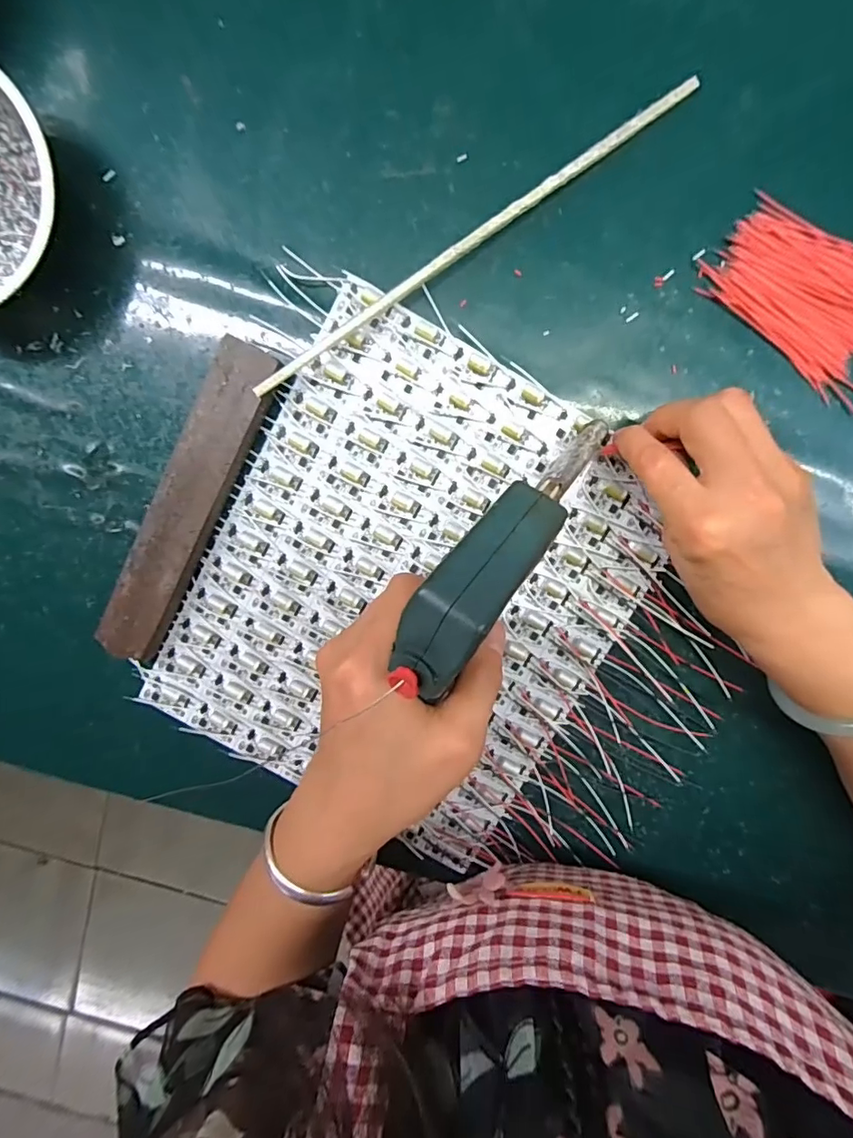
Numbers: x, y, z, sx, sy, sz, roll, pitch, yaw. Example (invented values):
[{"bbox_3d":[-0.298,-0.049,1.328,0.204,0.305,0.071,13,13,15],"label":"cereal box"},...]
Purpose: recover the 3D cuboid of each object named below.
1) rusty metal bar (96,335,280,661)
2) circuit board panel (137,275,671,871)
[{"bbox_3d":[-0.143,-0.038,0.311,0.035,0.019,0.198,27,98,-1],"label":"rusty metal bar"},{"bbox_3d":[-0.010,0.016,0.318,0.248,0.012,0.285,28,98,-1],"label":"circuit board panel"}]

